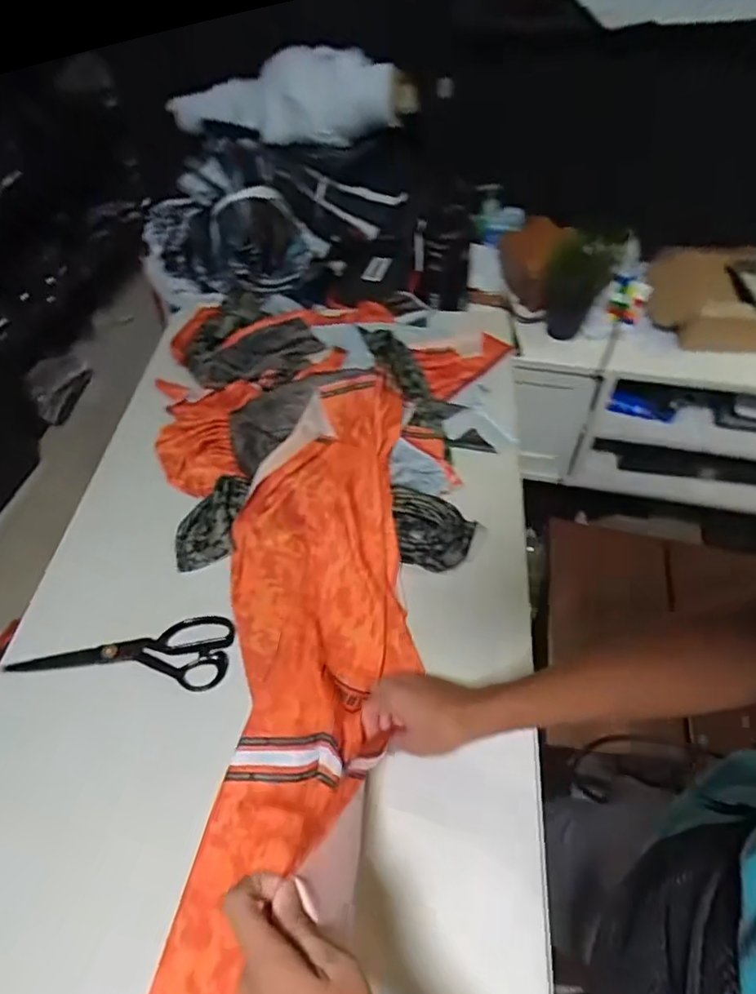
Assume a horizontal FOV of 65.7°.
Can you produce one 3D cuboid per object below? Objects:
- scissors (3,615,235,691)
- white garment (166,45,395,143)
[{"bbox_3d":[-0.283,0.167,0.664,0.227,0.013,0.084,6,53,0],"label":"scissors"},{"bbox_3d":[-0.196,-0.713,1.056,0.492,0.151,0.115,21,56,33],"label":"white garment"}]

